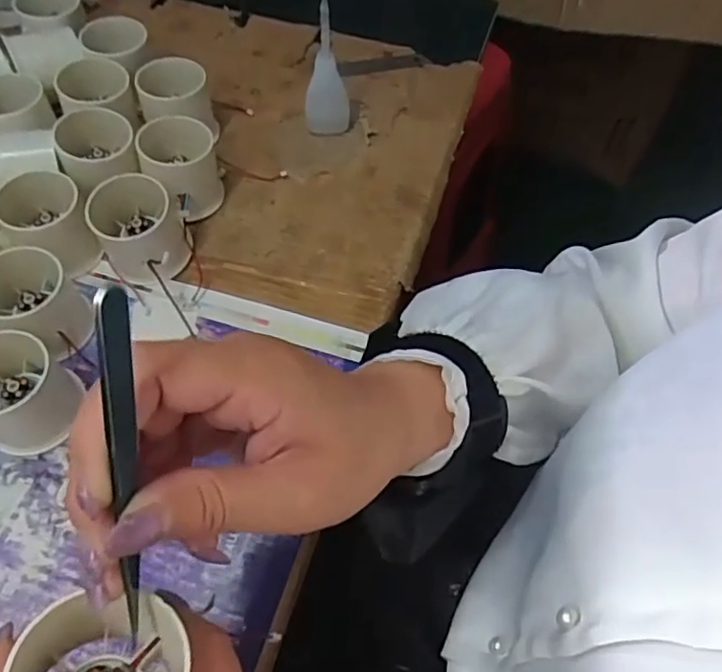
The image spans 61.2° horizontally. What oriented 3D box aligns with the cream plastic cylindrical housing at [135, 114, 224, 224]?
[{"bbox_3d":[-0.125,-0.116,0.431,0.049,0.051,0.053,1,59,-2],"label":"cream plastic cylindrical housing"}]

